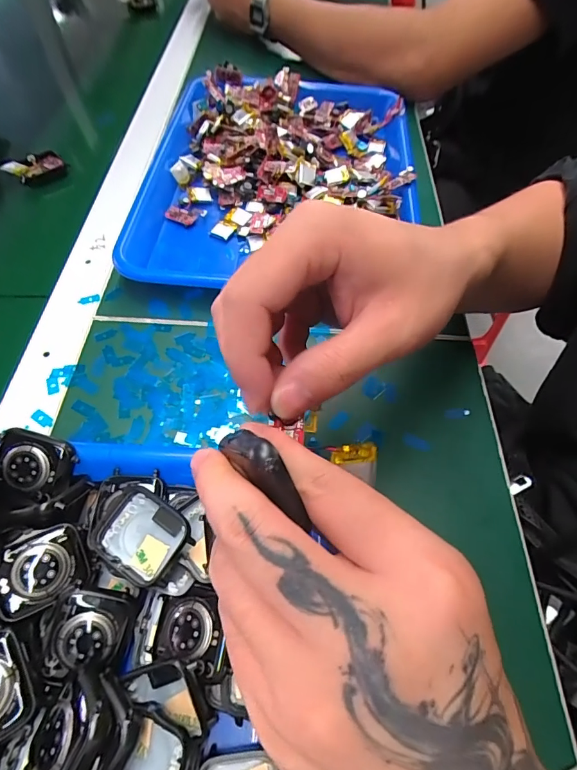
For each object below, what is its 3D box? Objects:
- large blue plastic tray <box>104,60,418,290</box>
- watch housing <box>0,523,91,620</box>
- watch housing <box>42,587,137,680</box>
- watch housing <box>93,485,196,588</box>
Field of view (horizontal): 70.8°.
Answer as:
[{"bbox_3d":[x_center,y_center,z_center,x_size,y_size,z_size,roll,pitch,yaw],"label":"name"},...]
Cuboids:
[{"bbox_3d":[-0.004,-0.228,0.413,0.252,0.040,0.289,6,59,0],"label":"large blue plastic tray"},{"bbox_3d":[-0.124,0.091,0.202,0.039,0.014,0.033,-22,63,-15],"label":"watch housing"},{"bbox_3d":[-0.096,0.119,0.194,0.030,0.015,0.039,17,60,7],"label":"watch housing"},{"bbox_3d":[-0.074,0.076,0.207,0.043,0.011,0.036,29,62,14],"label":"watch housing"}]

